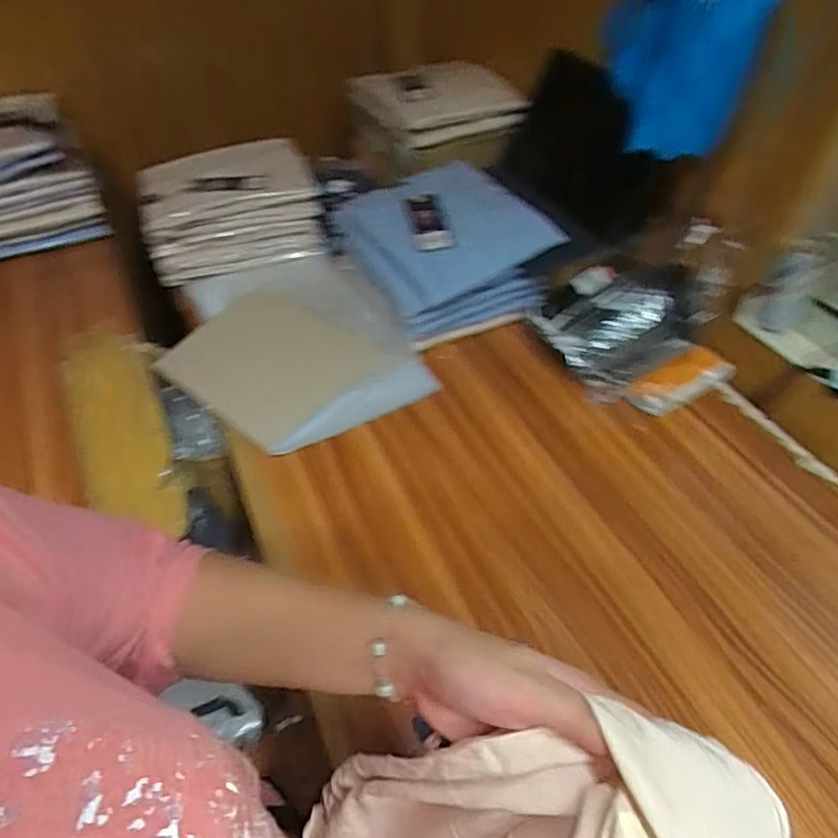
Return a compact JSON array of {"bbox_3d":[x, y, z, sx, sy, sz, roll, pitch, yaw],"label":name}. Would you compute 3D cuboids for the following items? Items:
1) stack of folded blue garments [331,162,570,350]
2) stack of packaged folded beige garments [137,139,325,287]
[{"bbox_3d":[0.032,-0.249,0.810,0.224,0.130,0.255,-21,52,-17],"label":"stack of folded blue garments"},{"bbox_3d":[-0.306,-0.348,0.921,0.260,0.122,0.206,-13,50,-11],"label":"stack of packaged folded beige garments"}]

